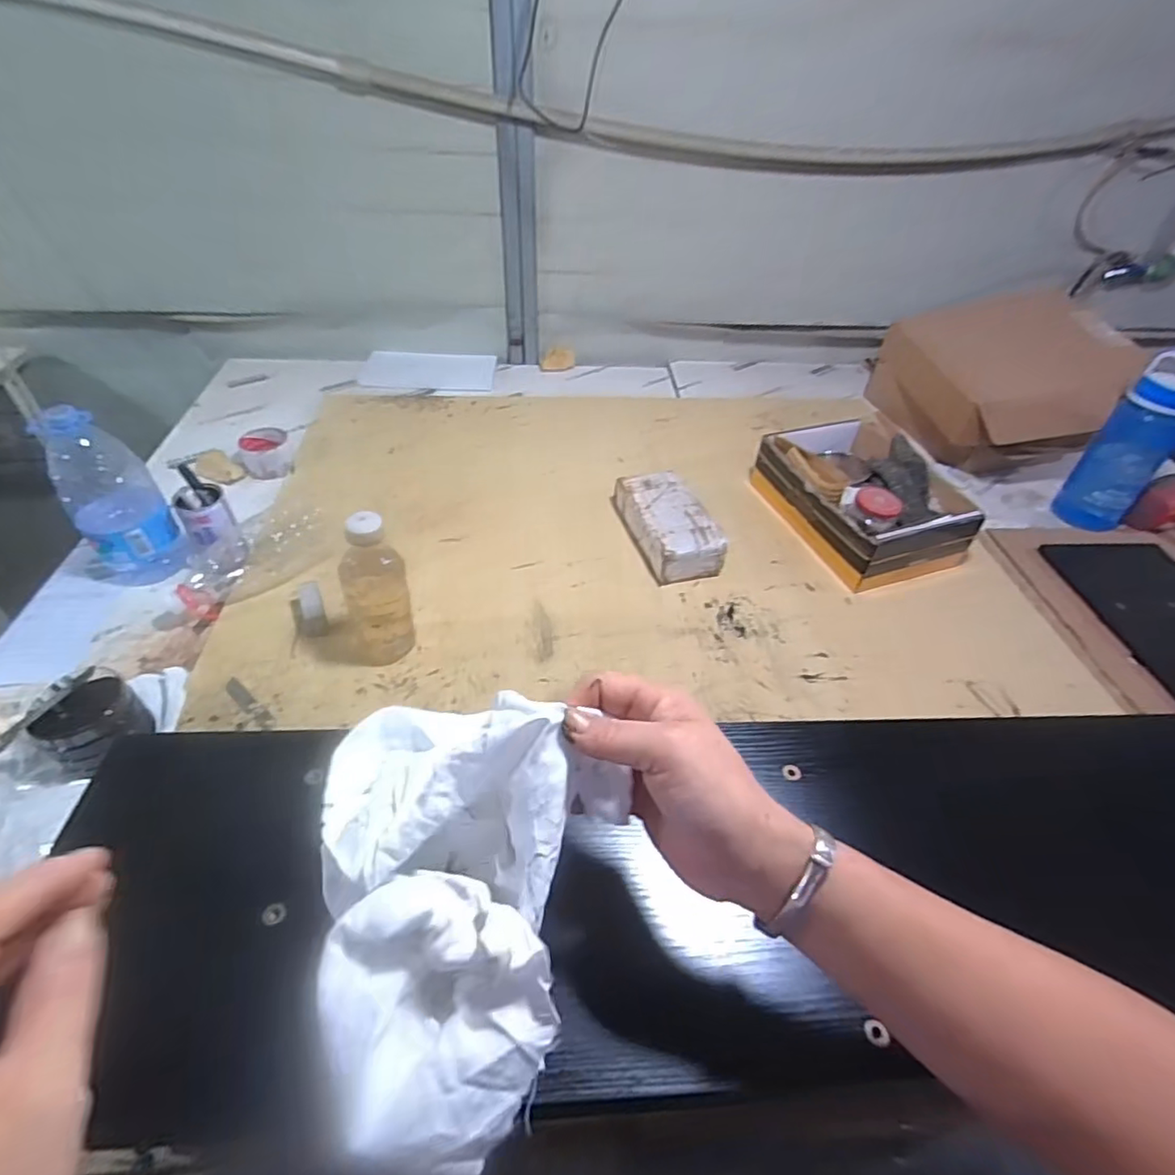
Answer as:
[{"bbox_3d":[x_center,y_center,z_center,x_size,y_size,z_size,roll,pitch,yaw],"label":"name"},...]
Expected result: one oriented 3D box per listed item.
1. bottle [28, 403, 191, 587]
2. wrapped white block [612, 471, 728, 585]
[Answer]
[{"bbox_3d":[-0.646,-0.127,0.813,0.101,0.221,0.109,32,48,26],"label":"bottle"},{"bbox_3d":[0.129,-0.101,0.963,0.117,0.068,0.211,-11,45,-17],"label":"wrapped white block"}]

